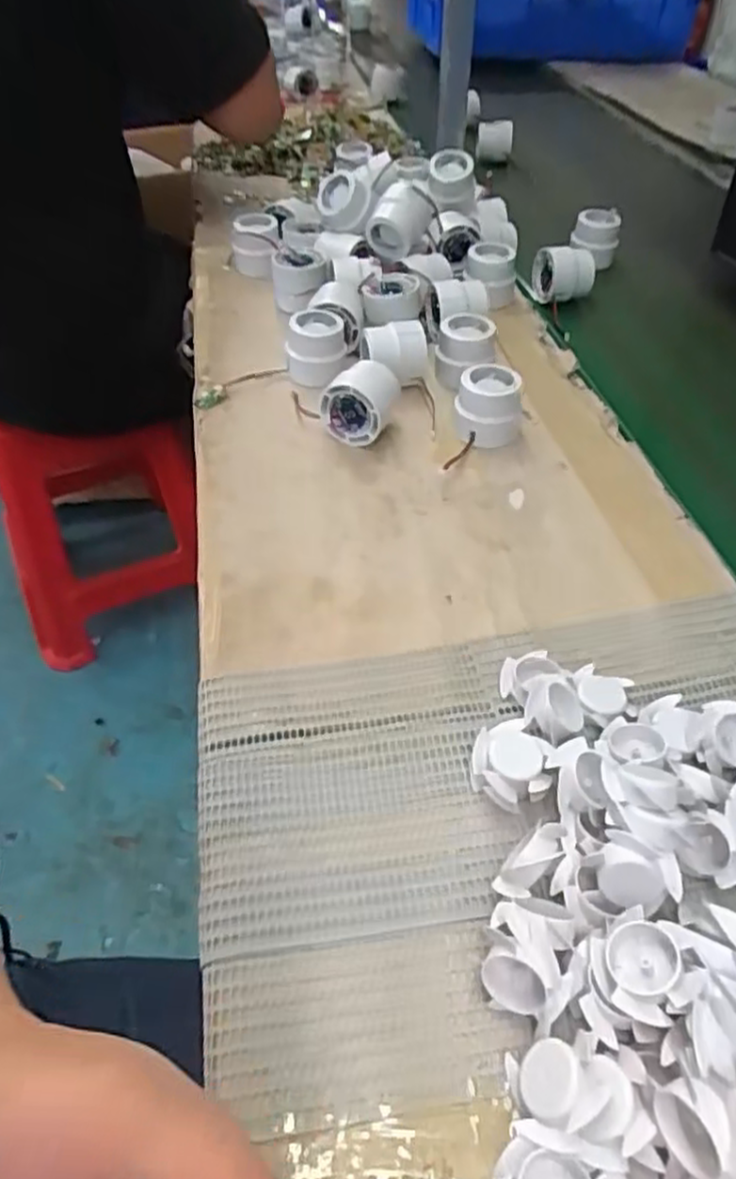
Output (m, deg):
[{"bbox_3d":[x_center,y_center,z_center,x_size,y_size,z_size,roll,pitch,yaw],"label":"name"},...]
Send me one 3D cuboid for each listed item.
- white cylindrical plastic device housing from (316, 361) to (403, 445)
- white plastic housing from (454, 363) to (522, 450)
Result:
[{"bbox_3d":[-0.006,-0.155,0.591,0.053,0.051,0.061,13,48,11],"label":"white cylindrical plastic device housing"},{"bbox_3d":[0.099,-0.151,0.591,0.056,0.050,0.048,-2,47,-3],"label":"white plastic housing"}]

